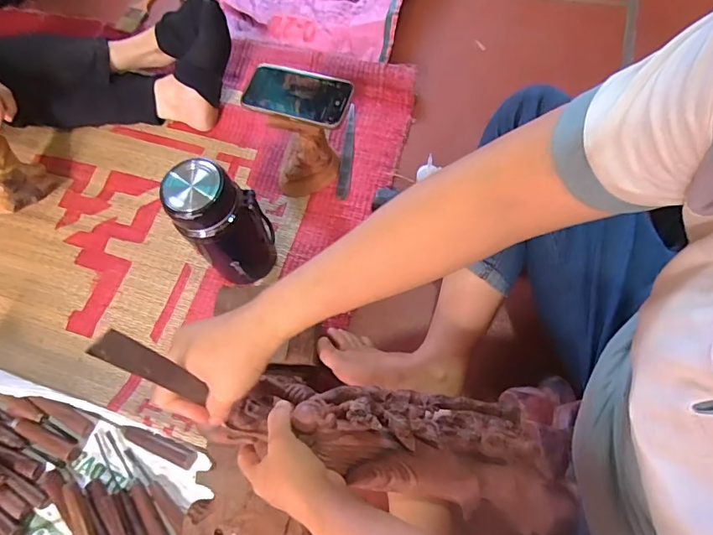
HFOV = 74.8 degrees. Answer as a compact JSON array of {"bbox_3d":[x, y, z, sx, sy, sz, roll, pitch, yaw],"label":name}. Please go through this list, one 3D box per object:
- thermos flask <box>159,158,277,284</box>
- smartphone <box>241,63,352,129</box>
[{"bbox_3d":[-0.181,-0.053,0.645,0.083,0.214,0.085,-1,65,3],"label":"thermos flask"},{"bbox_3d":[-0.079,-0.240,0.644,0.147,0.014,0.078,16,77,11],"label":"smartphone"}]

